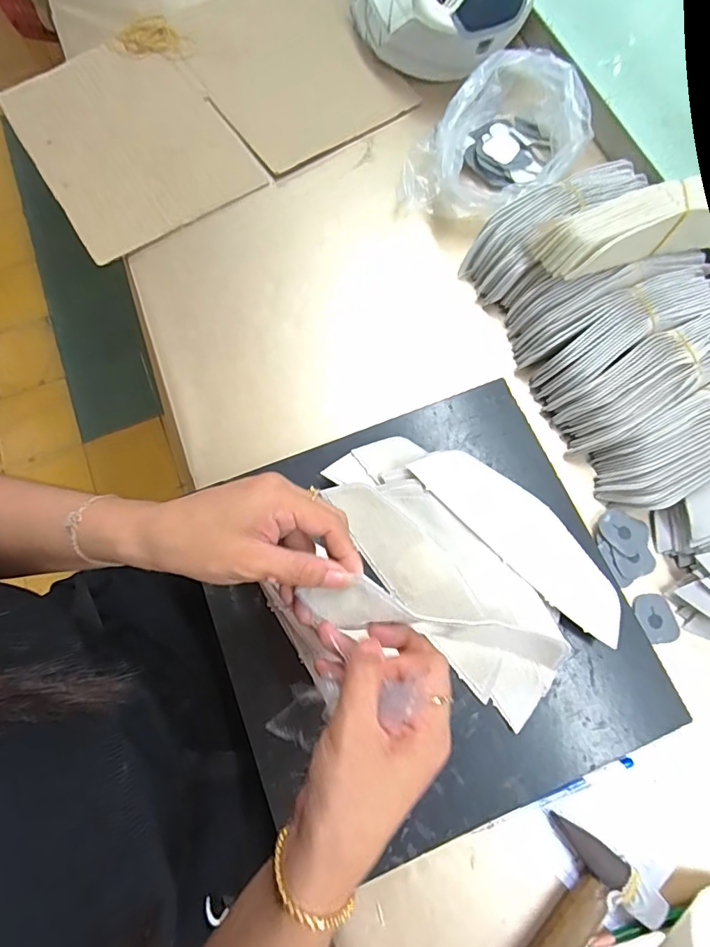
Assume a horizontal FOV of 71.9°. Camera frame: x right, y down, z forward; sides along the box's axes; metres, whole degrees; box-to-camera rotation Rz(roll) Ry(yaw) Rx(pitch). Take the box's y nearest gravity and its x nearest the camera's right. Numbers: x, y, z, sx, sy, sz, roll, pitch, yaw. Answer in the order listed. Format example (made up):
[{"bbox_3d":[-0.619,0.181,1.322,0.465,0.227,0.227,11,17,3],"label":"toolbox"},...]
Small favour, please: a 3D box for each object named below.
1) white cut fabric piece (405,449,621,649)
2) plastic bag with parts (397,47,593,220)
[{"bbox_3d":[0.125,0.046,0.366,0.183,0.020,0.048,41,77,12],"label":"white cut fabric piece"},{"bbox_3d":[0.146,-0.332,0.501,0.192,0.077,0.129,-42,77,-12],"label":"plastic bag with parts"}]

